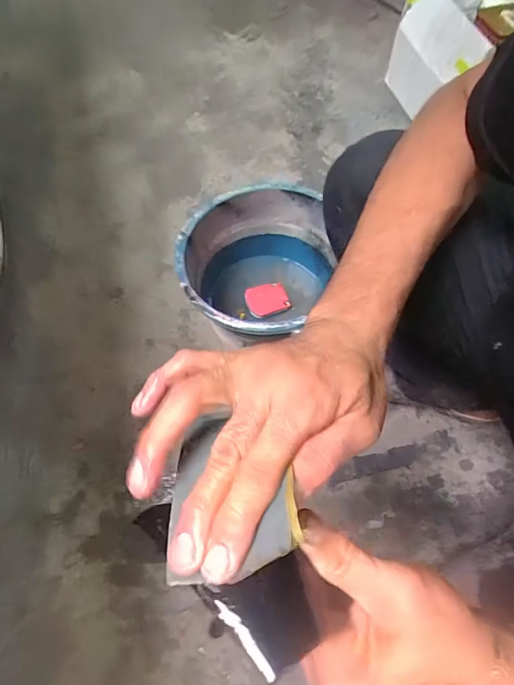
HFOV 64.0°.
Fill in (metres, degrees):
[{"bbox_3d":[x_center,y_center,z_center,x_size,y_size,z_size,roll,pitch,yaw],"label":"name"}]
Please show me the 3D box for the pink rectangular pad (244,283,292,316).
[{"bbox_3d":[0.017,-0.077,0.733,0.078,0.013,0.058,-14,73,-21],"label":"pink rectangular pad"}]

